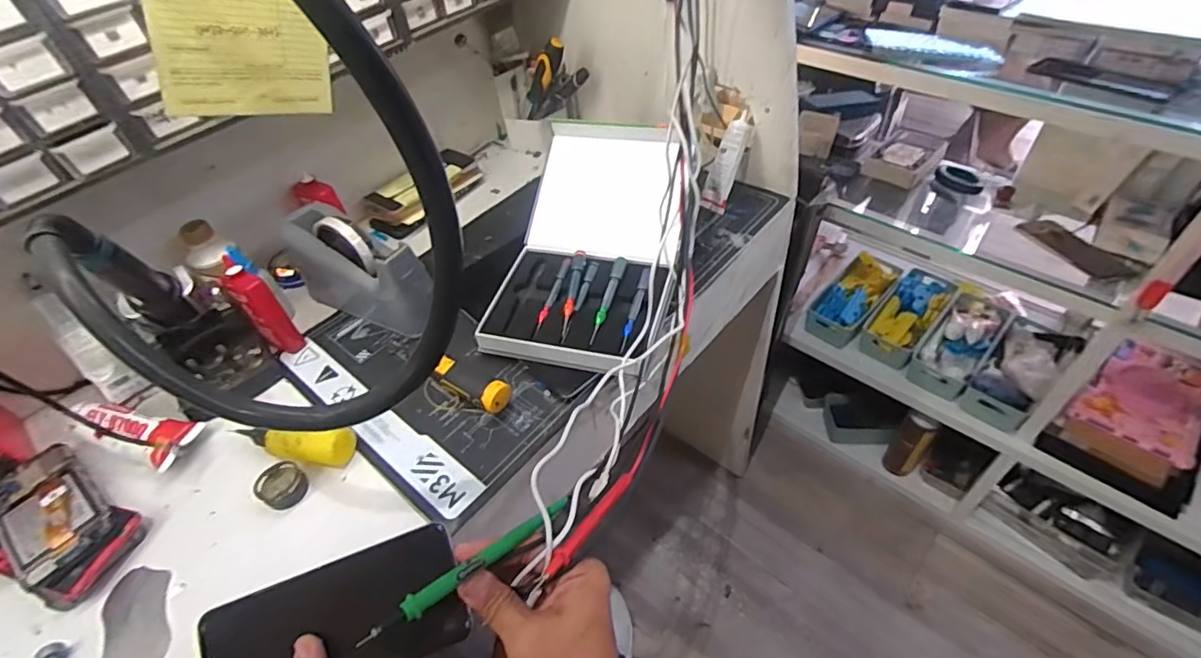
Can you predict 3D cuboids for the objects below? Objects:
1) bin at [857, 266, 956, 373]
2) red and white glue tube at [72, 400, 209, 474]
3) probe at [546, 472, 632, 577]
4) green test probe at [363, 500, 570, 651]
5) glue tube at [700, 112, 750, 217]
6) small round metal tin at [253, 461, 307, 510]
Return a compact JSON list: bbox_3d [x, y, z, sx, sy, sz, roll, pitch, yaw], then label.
[{"bbox_3d":[0.626,-0.032,1.145,0.102,0.045,0.246,33,58,30],"label":"bin"},{"bbox_3d":[-0.470,0.097,0.573,0.122,0.027,0.052,15,51,18],"label":"red and white glue tube"},{"bbox_3d":[-0.006,0.131,0.387,0.009,0.009,0.094,25,39,25],"label":"probe"},{"bbox_3d":[-0.075,0.143,0.347,0.145,0.012,0.010,-23,47,-40],"label":"green test probe"},{"bbox_3d":[0.168,-0.217,0.744,0.035,0.123,0.029,29,25,28],"label":"glue tube"},{"bbox_3d":[-0.296,0.146,0.526,0.040,0.019,0.040,-3,48,3],"label":"small round metal tin"}]

